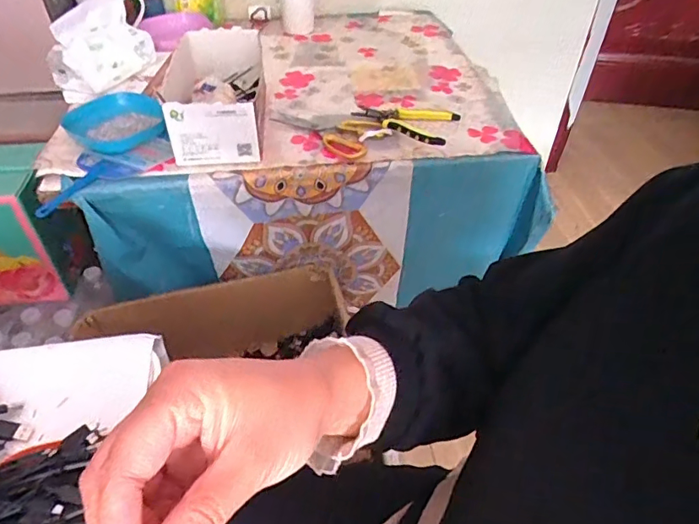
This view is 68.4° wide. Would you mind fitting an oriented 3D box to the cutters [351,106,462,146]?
[{"bbox_3d":[0.087,-0.229,0.816,0.156,0.021,0.122,17,47,14],"label":"cutters"}]

